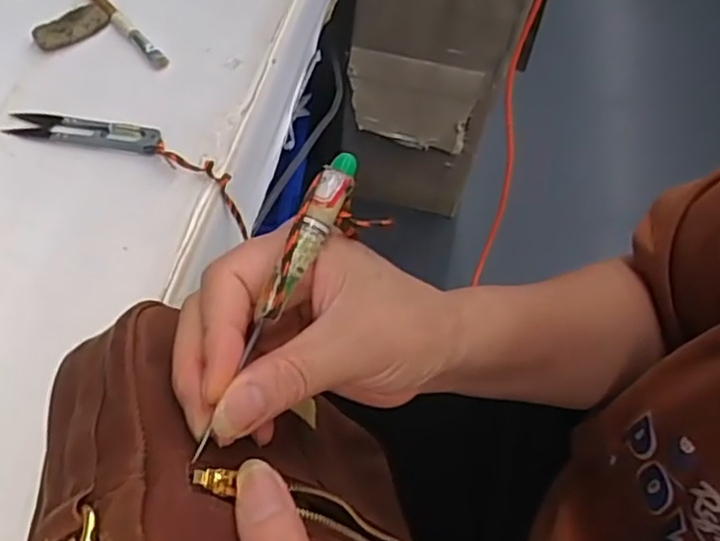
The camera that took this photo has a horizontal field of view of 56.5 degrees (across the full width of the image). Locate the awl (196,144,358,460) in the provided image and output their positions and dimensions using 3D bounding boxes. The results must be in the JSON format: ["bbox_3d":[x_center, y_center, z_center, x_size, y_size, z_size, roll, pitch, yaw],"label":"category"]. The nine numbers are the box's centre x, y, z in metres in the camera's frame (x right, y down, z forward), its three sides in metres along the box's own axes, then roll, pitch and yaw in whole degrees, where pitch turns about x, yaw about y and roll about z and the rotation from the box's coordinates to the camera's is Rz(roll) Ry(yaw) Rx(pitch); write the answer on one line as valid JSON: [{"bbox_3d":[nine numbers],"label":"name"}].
[{"bbox_3d":[-0.028,0.009,0.232,0.012,0.009,0.118,23,76,11],"label":"awl"}]

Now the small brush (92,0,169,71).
[{"bbox_3d":[-0.179,-0.187,0.491,0.014,0.008,0.126,-32,67,-23],"label":"small brush"}]

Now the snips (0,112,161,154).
[{"bbox_3d":[-0.177,-0.091,0.431,0.100,0.008,0.021,12,57,1],"label":"snips"}]

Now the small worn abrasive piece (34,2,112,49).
[{"bbox_3d":[-0.206,-0.174,0.479,0.053,0.013,0.020,-35,68,-25],"label":"small worn abrasive piece"}]

